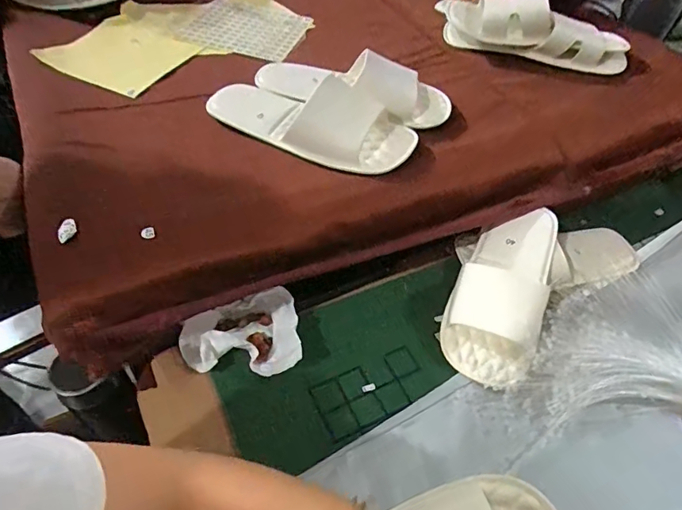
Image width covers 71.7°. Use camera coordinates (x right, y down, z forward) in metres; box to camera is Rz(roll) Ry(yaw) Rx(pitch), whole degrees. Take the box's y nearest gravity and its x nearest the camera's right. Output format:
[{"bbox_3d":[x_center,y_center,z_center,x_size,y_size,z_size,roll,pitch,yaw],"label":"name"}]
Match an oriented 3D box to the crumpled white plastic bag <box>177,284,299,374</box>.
[{"bbox_3d":[-0.101,0.084,0.478,0.115,0.036,0.082,-8,51,-12],"label":"crumpled white plastic bag"}]

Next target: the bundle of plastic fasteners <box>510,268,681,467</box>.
[{"bbox_3d":[0.369,0.196,0.422,0.275,0.035,0.422,-29,58,-26],"label":"bundle of plastic fasteners"}]

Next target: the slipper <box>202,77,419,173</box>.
[{"bbox_3d":[-0.031,-0.169,0.533,0.238,0.073,0.114,25,52,16],"label":"slipper"}]

